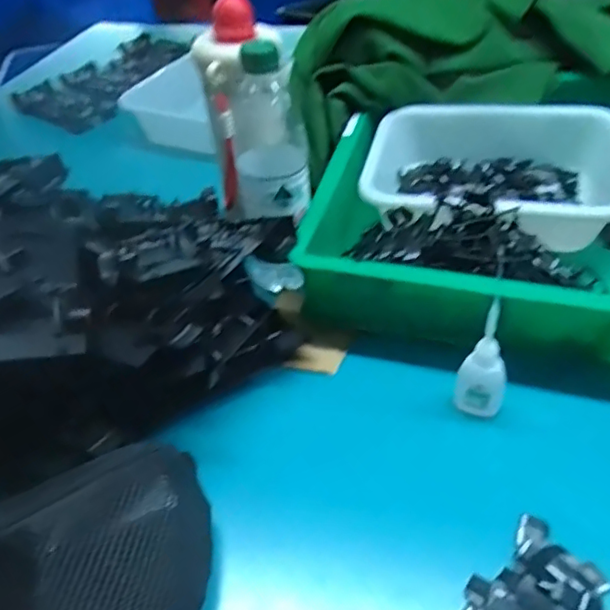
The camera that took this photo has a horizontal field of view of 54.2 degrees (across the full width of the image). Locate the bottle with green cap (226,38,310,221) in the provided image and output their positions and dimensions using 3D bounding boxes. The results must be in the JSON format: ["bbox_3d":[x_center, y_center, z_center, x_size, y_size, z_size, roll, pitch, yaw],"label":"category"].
[{"bbox_3d":[-0.040,-0.152,0.519,0.078,0.135,0.088,-5,41,1],"label":"bottle with green cap"}]

